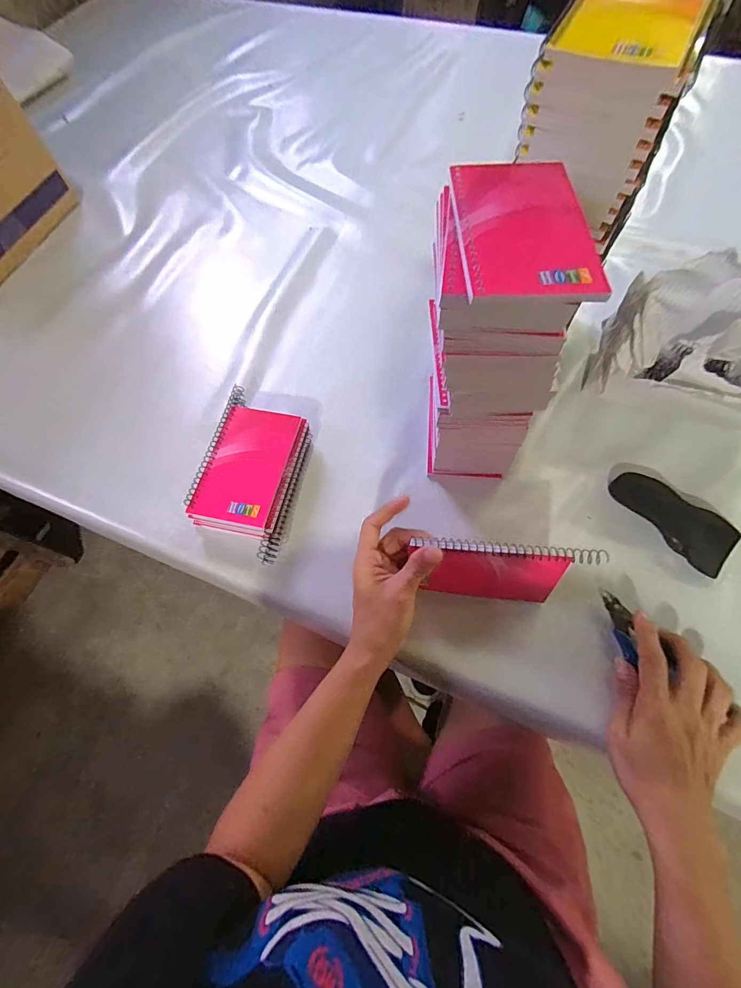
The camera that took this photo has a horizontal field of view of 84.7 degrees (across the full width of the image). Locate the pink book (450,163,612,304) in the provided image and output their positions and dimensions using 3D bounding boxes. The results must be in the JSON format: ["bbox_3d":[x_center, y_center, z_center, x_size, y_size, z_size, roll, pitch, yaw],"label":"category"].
[{"bbox_3d":[0.096,-0.171,0.263,0.081,0.011,0.123,-3,66,2],"label":"pink book"}]

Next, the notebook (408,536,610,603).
[{"bbox_3d":[0.111,0.068,0.350,0.143,0.072,0.008,3,43,6],"label":"notebook"}]

